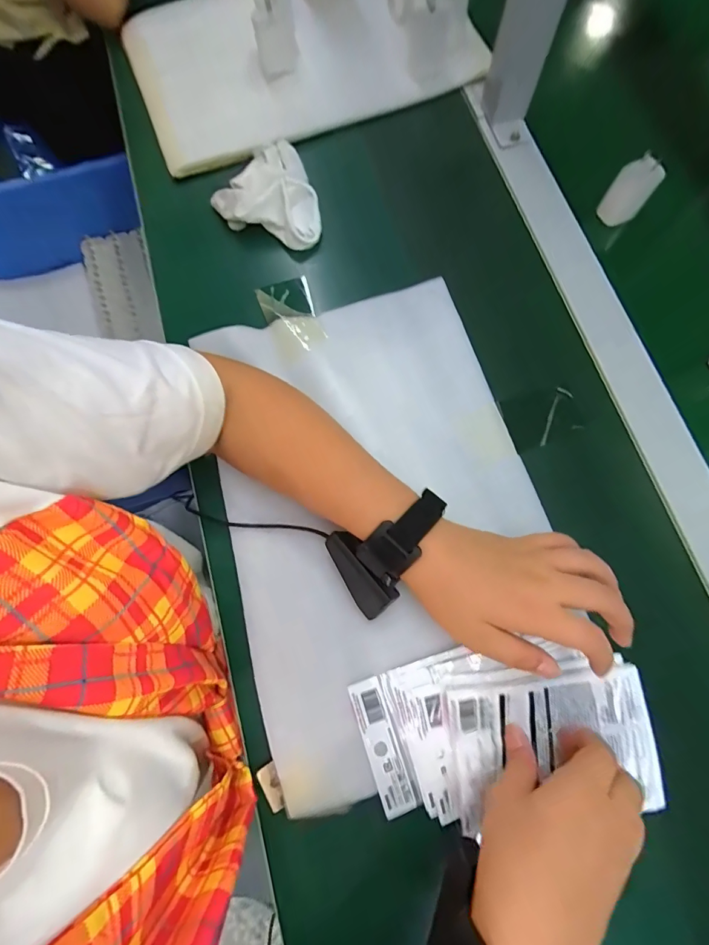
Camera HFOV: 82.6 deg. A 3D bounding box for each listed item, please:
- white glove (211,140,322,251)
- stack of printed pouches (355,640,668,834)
[{"bbox_3d":[-0.099,-0.300,0.440,0.109,0.043,0.128,-14,75,-2],"label":"white glove"},{"bbox_3d":[0.113,0.194,0.302,0.214,0.025,0.115,-5,75,-2],"label":"stack of printed pouches"}]

